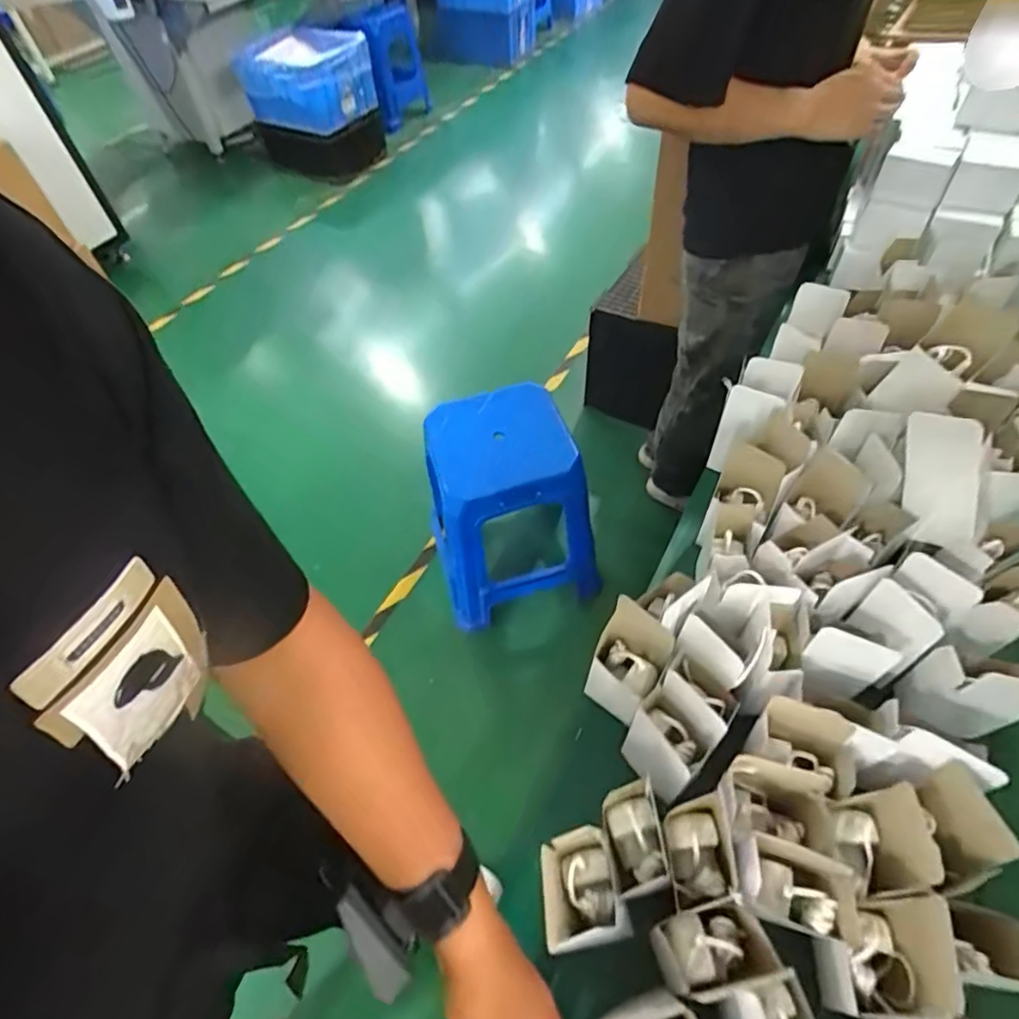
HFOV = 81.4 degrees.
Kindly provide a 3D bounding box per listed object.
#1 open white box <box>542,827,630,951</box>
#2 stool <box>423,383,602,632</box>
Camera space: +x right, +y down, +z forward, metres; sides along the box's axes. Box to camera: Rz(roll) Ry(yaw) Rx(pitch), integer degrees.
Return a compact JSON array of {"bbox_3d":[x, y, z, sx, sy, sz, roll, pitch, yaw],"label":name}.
[{"bbox_3d":[0.053,0.288,0.450,0.060,0.048,0.070,-11,52,-2],"label":"open white box"},{"bbox_3d":[-0.015,-0.002,1.407,0.367,0.463,0.364,-22,53,-11],"label":"stool"}]

